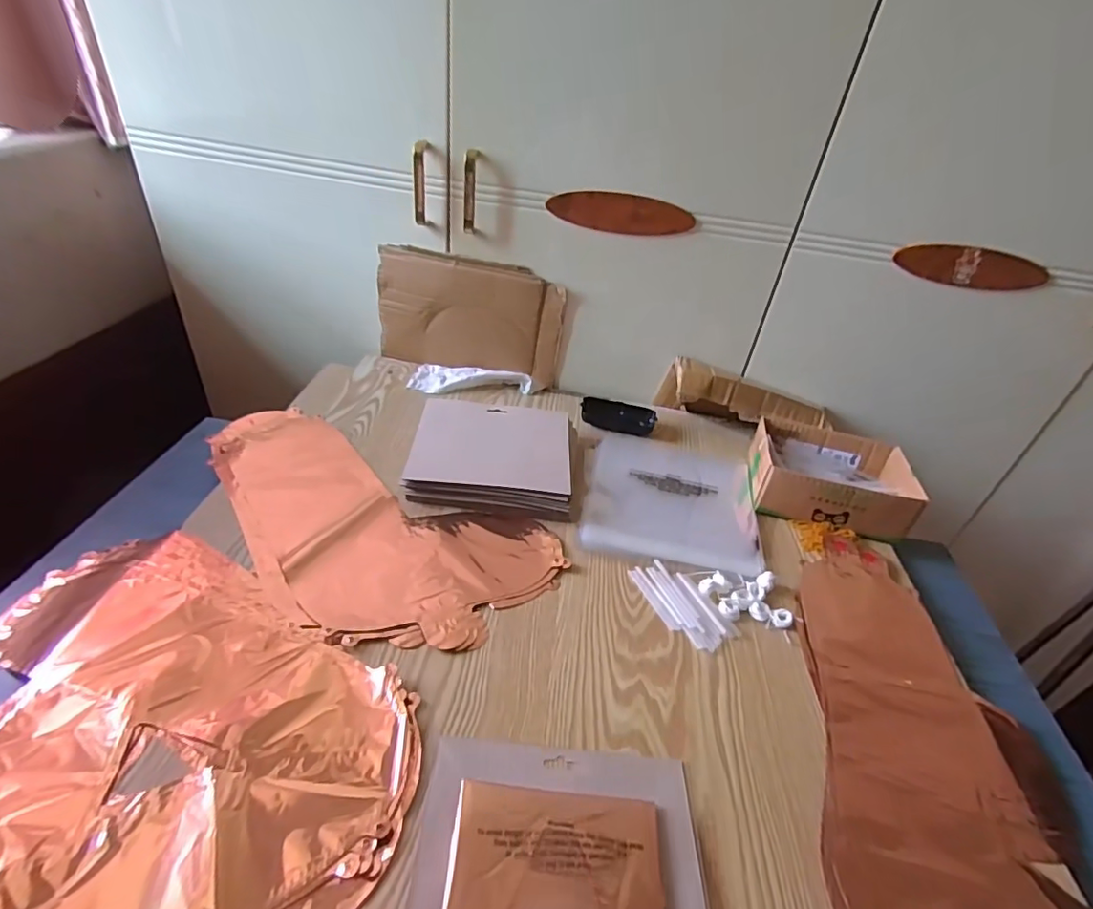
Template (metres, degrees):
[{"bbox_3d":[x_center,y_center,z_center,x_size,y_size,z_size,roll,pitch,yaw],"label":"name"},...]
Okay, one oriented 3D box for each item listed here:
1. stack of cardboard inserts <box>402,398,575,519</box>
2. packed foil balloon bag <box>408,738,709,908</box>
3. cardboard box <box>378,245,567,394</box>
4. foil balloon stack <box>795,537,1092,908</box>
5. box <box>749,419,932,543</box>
[{"bbox_3d":[-0.064,-0.001,0.690,0.200,0.039,0.173,7,37,0],"label":"stack of cardboard inserts"},{"bbox_3d":[0.010,0.290,0.360,0.193,0.018,0.193,6,38,-2],"label":"packed foil balloon bag"},{"bbox_3d":[-0.115,-0.202,0.825,0.273,0.176,0.023,11,38,5],"label":"cardboard box"},{"bbox_3d":[0.336,0.259,0.466,0.217,0.025,0.450,14,38,9],"label":"foil balloon stack"},{"bbox_3d":[0.359,0.026,0.705,0.176,0.063,0.135,12,38,6],"label":"box"}]

